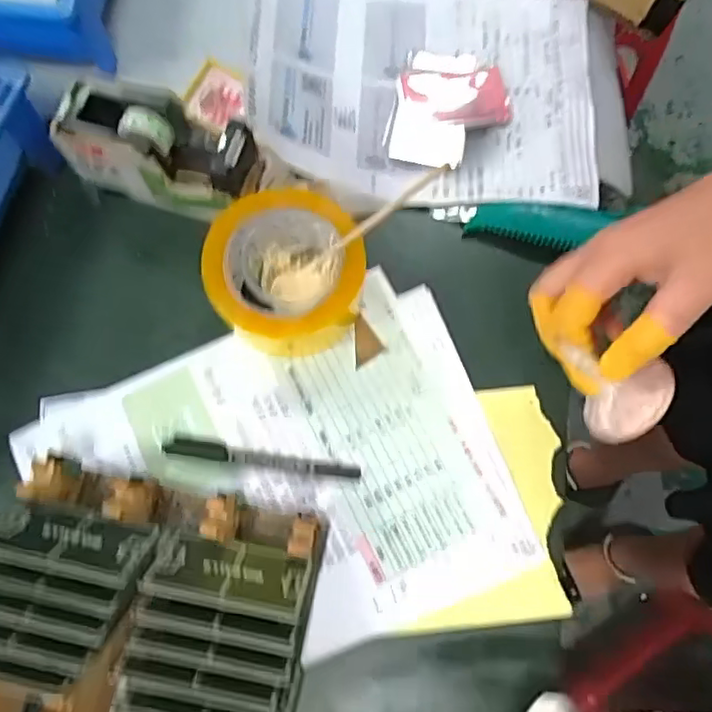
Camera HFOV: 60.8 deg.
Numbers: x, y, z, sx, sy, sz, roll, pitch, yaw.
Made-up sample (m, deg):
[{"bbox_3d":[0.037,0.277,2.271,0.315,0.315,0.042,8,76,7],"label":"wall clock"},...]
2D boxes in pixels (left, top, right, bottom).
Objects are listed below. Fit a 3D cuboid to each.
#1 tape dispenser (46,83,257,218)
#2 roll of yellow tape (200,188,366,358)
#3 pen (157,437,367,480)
[{"bbox_3d":[-0.137,-0.153,0.445,0.131,0.071,0.068,17,73,5],"label":"tape dispenser"},{"bbox_3d":[-0.049,-0.056,0.432,0.107,0.062,0.102,0,73,0],"label":"roll of yellow tape"},{"bbox_3d":[-0.066,0.071,0.423,0.136,0.009,0.014,8,73,2],"label":"pen"}]

